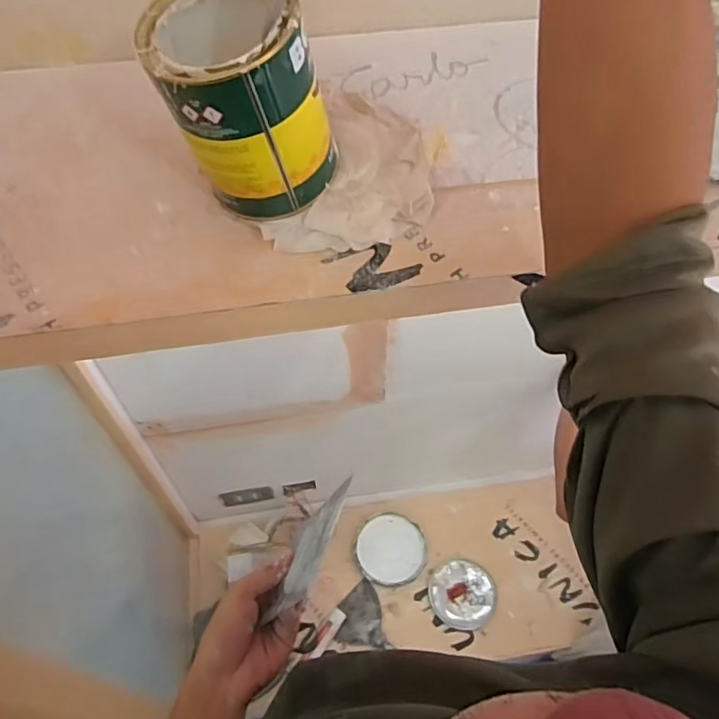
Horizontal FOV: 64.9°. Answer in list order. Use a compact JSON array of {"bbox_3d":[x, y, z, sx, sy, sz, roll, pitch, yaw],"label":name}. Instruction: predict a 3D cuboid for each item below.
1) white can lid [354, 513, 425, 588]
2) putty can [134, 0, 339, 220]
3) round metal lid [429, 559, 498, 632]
[{"bbox_3d":[0.076,0.456,1.362,0.165,0.023,0.164,8,54,5],"label":"white can lid"},{"bbox_3d":[-0.078,-0.177,0.410,0.124,0.147,0.105,-10,54,-9],"label":"putty can"},{"bbox_3d":[0.238,0.541,1.305,0.147,0.023,0.147,1,53,-1],"label":"round metal lid"}]

